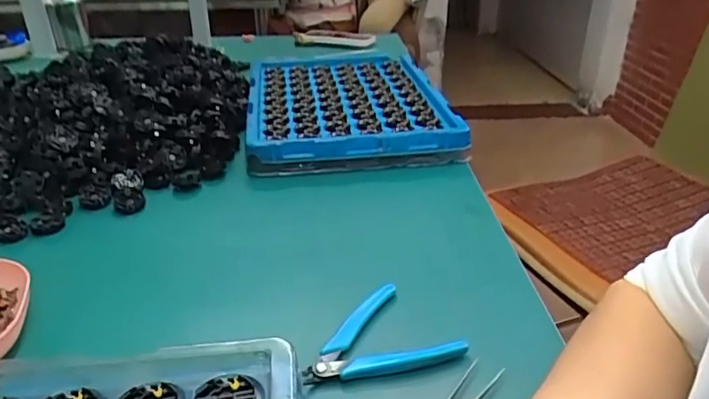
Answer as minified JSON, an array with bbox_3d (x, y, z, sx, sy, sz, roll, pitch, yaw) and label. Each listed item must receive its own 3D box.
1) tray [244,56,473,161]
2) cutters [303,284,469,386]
[{"bbox_3d":[-0.018,-0.147,0.813,0.266,0.035,0.383,-5,28,-8],"label":"tray"},{"bbox_3d":[0.018,0.107,0.394,0.101,0.019,0.081,-24,36,-36],"label":"cutters"}]

